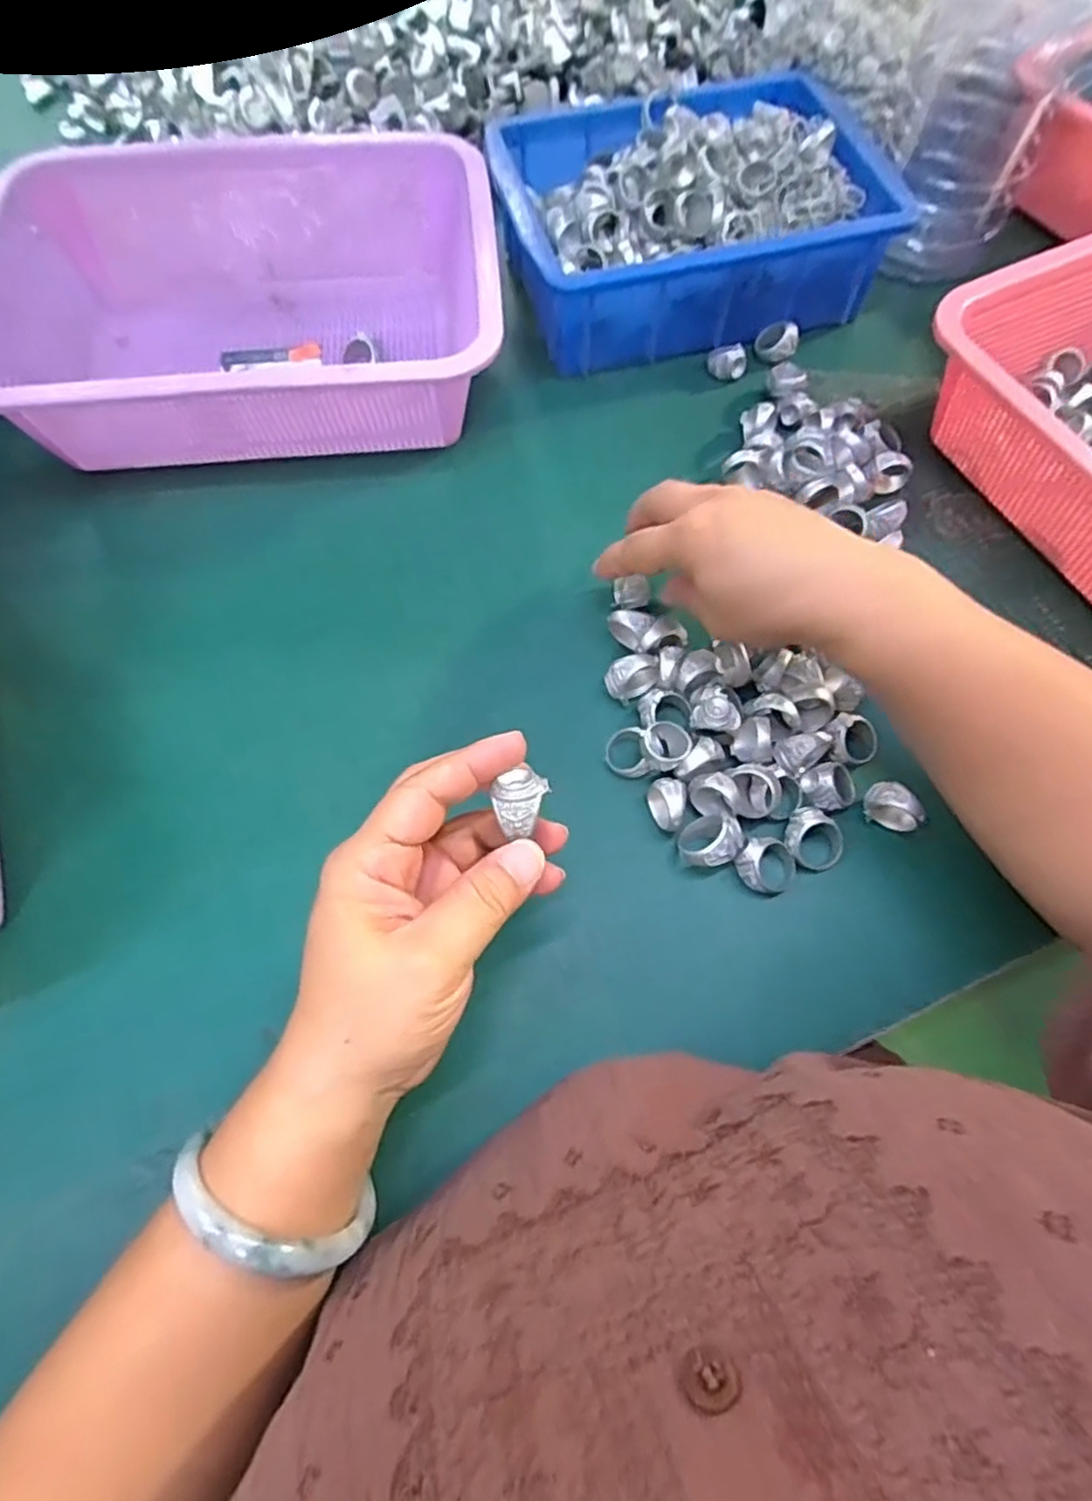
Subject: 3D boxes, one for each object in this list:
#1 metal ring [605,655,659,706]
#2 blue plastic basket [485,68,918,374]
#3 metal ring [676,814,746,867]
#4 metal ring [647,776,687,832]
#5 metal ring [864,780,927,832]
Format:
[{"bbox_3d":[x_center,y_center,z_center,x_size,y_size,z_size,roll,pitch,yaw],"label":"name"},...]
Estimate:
[{"bbox_3d":[0.045,-0.038,0.369,0.028,0.022,0.017,-20,70,-10],"label":"metal ring"},{"bbox_3d":[0.092,-0.363,0.483,0.243,0.085,0.180,-12,68,-7],"label":"blue plastic basket"},{"bbox_3d":[0.078,0.046,0.335,0.029,0.026,0.022,-15,69,-8],"label":"metal ring"},{"bbox_3d":[0.060,0.028,0.342,0.015,0.021,0.025,-8,68,-6],"label":"metal ring"},{"bbox_3d":[0.167,0.028,0.339,0.014,0.024,0.026,-27,71,-13],"label":"metal ring"}]

